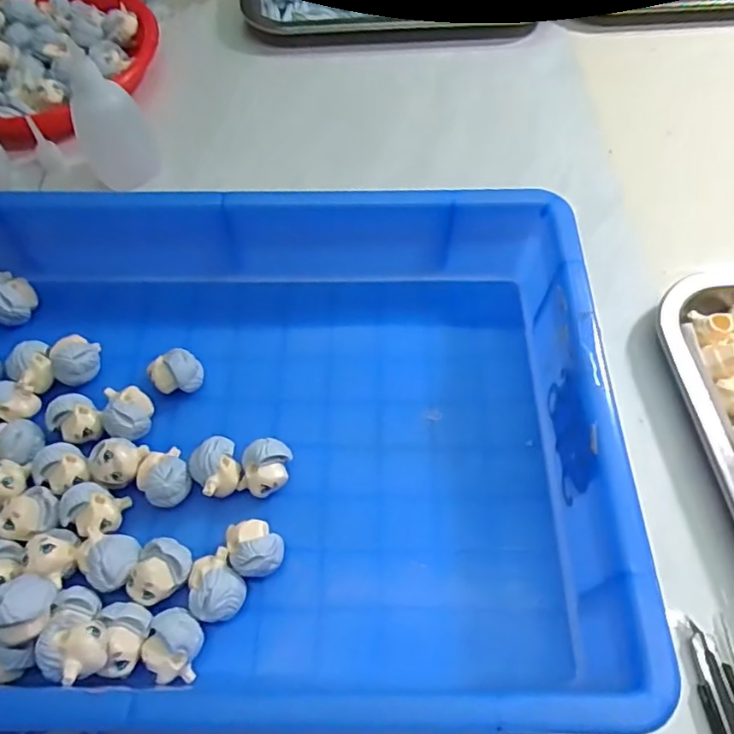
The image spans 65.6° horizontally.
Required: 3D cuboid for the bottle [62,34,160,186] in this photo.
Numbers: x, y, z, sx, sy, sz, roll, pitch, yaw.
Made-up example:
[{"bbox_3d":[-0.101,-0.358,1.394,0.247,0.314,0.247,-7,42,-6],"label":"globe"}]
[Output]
[{"bbox_3d":[-0.168,-0.156,0.370,0.044,0.077,0.040,-3,60,0],"label":"bottle"}]

